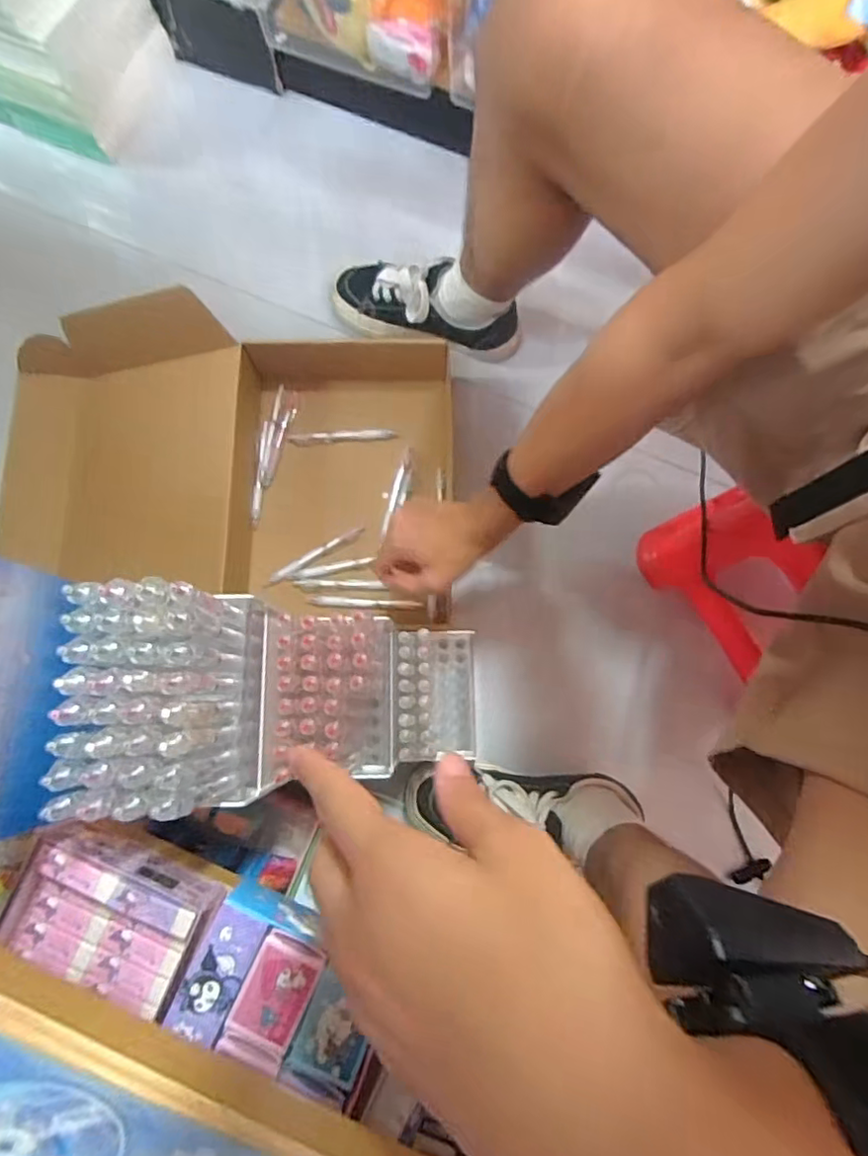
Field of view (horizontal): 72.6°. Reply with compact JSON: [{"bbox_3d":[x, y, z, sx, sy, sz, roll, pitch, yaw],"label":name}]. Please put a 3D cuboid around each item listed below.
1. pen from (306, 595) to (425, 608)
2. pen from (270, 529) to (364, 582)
[{"bbox_3d":[-0.086,0.030,0.738,0.144,0.008,0.012,3,79,0],"label":"pen"},{"bbox_3d":[-0.149,-0.030,0.752,0.129,0.010,0.016,-29,80,-6],"label":"pen"}]

